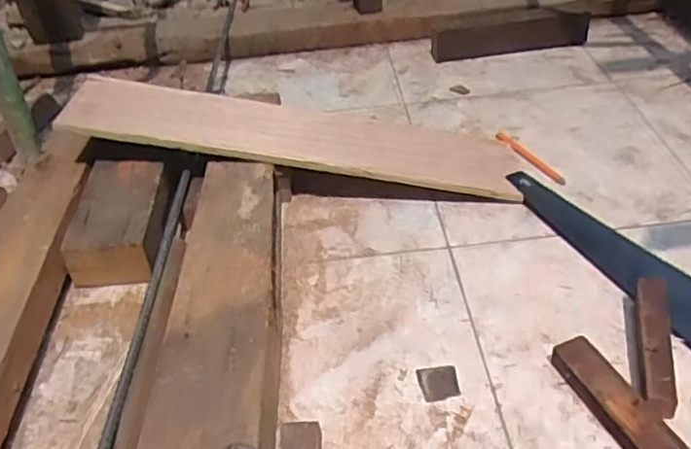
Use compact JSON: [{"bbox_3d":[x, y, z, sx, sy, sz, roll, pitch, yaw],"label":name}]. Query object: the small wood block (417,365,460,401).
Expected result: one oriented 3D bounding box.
[{"bbox_3d":[0.105,0.178,0.717,0.043,0.015,0.041,-10,41,-5],"label":"small wood block"}]

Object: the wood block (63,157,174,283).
[{"bbox_3d":[-0.318,-0.011,0.915,0.127,0.064,0.202,-4,41,2],"label":"wood block"}]

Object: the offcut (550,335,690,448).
[{"bbox_3d":[0.282,0.187,0.670,0.044,0.034,0.152,-18,42,-14],"label":"offcut"}]

